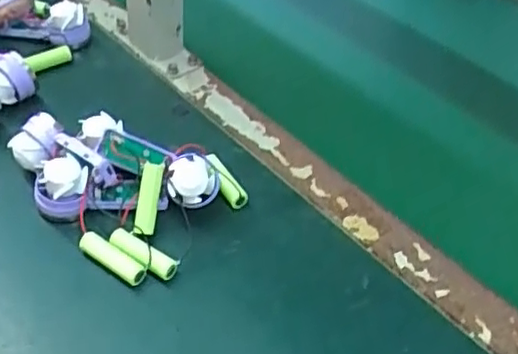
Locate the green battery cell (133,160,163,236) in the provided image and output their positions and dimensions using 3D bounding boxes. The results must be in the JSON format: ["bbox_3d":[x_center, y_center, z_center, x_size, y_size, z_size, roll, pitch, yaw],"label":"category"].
[{"bbox_3d":[-0.078,0.015,0.453,0.014,0.017,0.050,7,83,3],"label":"green battery cell"}]

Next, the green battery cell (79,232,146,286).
[{"bbox_3d":[-0.096,0.055,0.427,0.052,0.014,0.013,26,49,21],"label":"green battery cell"}]

